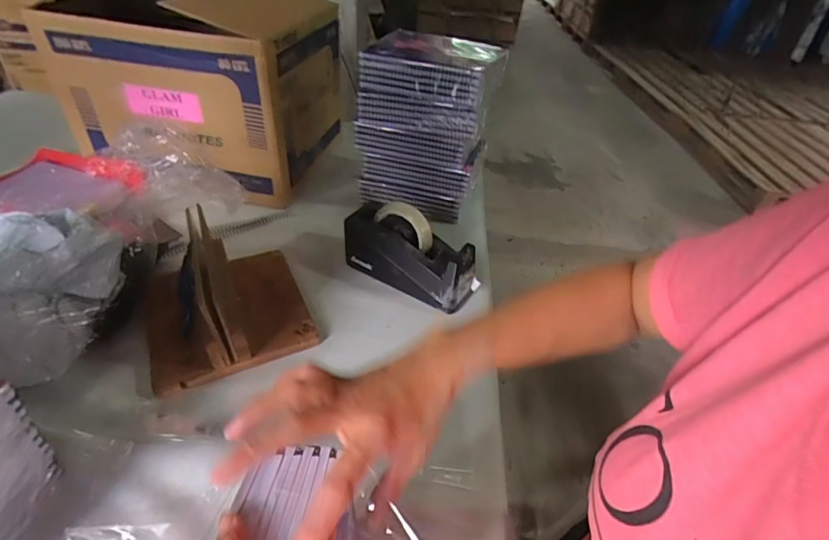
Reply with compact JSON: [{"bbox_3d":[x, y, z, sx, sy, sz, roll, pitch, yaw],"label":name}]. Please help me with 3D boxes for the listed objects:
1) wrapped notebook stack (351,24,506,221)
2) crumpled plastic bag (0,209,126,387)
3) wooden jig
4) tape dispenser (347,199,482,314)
[{"bbox_3d":[0.020,-0.248,0.799,0.223,0.280,0.149,15,41,12],"label":"wrapped notebook stack"},{"bbox_3d":[-0.454,0.022,0.553,0.136,0.152,0.190,21,43,18],"label":"crumpled plastic bag"},{"bbox_3d":[-0.265,0.007,0.624,0.204,0.118,0.259,-14,41,-20],"label":"wooden jig"},{"bbox_3d":[-0.006,-0.030,0.684,0.206,0.118,0.068,22,42,23],"label":"tape dispenser"}]

